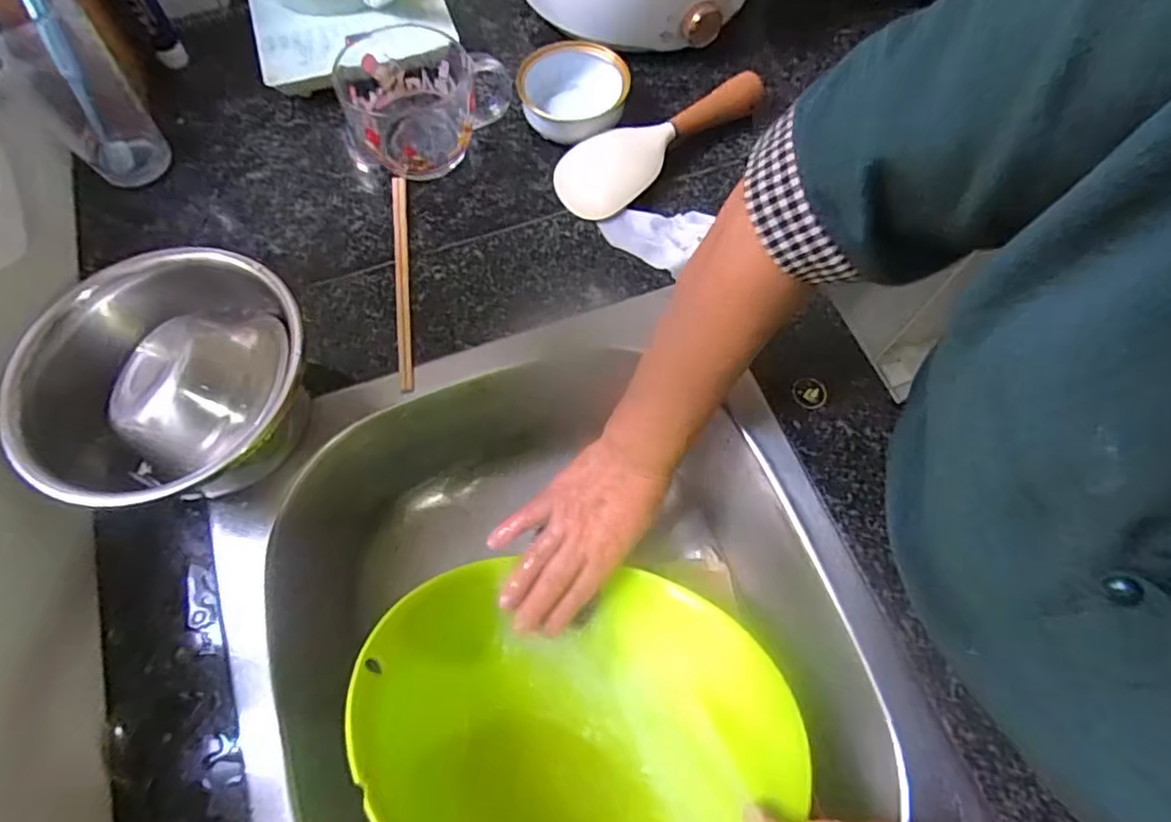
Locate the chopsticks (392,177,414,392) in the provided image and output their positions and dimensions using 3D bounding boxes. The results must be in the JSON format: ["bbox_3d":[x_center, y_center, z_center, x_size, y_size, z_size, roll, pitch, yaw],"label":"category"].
[{"bbox_3d":[-0.151,-0.110,0.505,0.013,0.004,0.205,-8,67,-3],"label":"chopsticks"}]

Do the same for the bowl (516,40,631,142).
[{"bbox_3d":[-0.011,-0.288,0.564,0.097,0.039,0.094,0,67,0],"label":"bowl"}]

